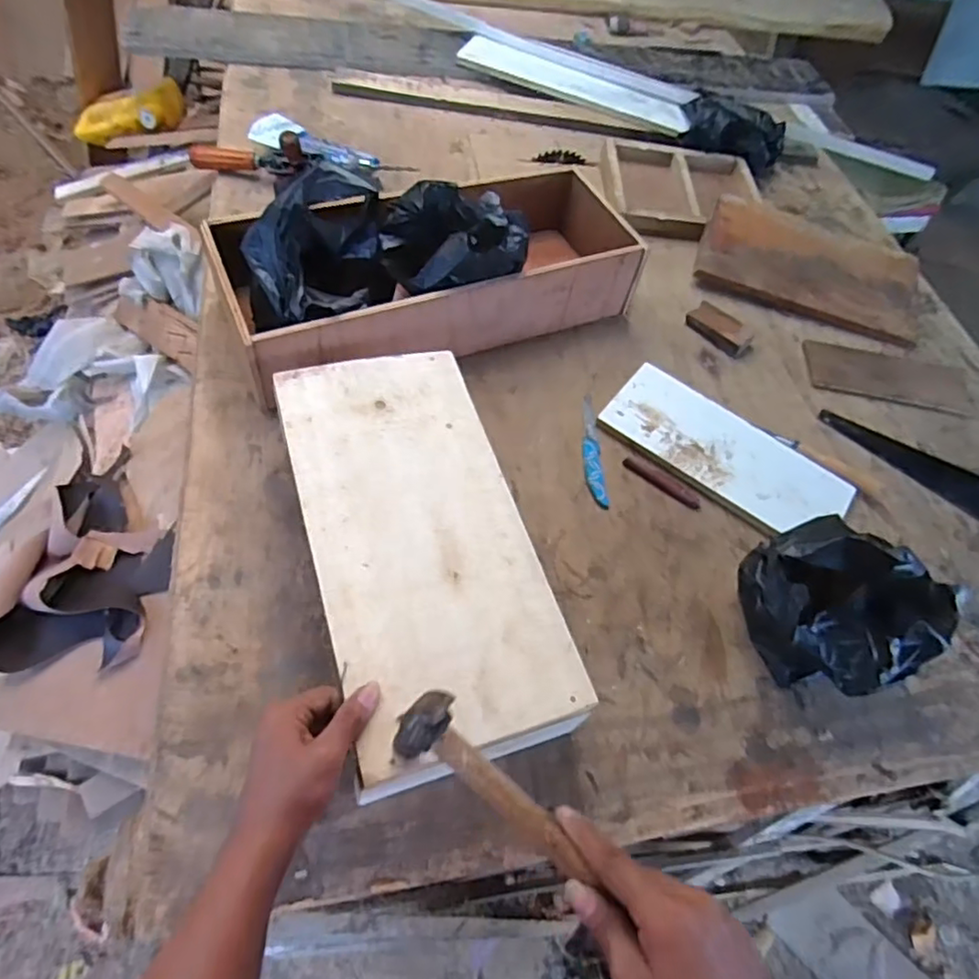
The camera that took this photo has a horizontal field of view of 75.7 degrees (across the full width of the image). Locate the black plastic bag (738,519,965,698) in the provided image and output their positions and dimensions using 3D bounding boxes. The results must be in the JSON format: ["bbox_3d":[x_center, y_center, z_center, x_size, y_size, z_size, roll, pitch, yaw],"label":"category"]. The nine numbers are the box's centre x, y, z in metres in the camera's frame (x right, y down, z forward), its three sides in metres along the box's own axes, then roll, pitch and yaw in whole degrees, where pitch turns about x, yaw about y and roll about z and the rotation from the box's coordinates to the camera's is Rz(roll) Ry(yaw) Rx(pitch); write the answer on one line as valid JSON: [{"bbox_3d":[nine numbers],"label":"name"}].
[{"bbox_3d":[0.358,0.117,0.640,0.171,0.170,0.162,-17,62,-20],"label":"black plastic bag"}]

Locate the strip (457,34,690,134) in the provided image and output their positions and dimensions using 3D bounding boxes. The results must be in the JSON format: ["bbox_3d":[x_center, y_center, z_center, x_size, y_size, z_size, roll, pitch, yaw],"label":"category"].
[{"bbox_3d":[0.176,-0.833,1.295,0.475,0.020,0.107,20,64,1],"label":"strip"}]

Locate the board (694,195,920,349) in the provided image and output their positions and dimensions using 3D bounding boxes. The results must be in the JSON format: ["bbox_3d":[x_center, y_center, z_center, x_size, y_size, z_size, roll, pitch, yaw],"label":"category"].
[{"bbox_3d":[0.536,-0.369,1.043,0.373,0.044,0.192,18,75,-4],"label":"board"}]

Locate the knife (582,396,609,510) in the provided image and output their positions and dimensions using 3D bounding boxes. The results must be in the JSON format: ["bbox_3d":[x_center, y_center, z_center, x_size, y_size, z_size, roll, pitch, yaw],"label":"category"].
[{"bbox_3d":[0.131,-0.057,0.809,0.025,0.012,0.177,2,54,-6],"label":"knife"}]

